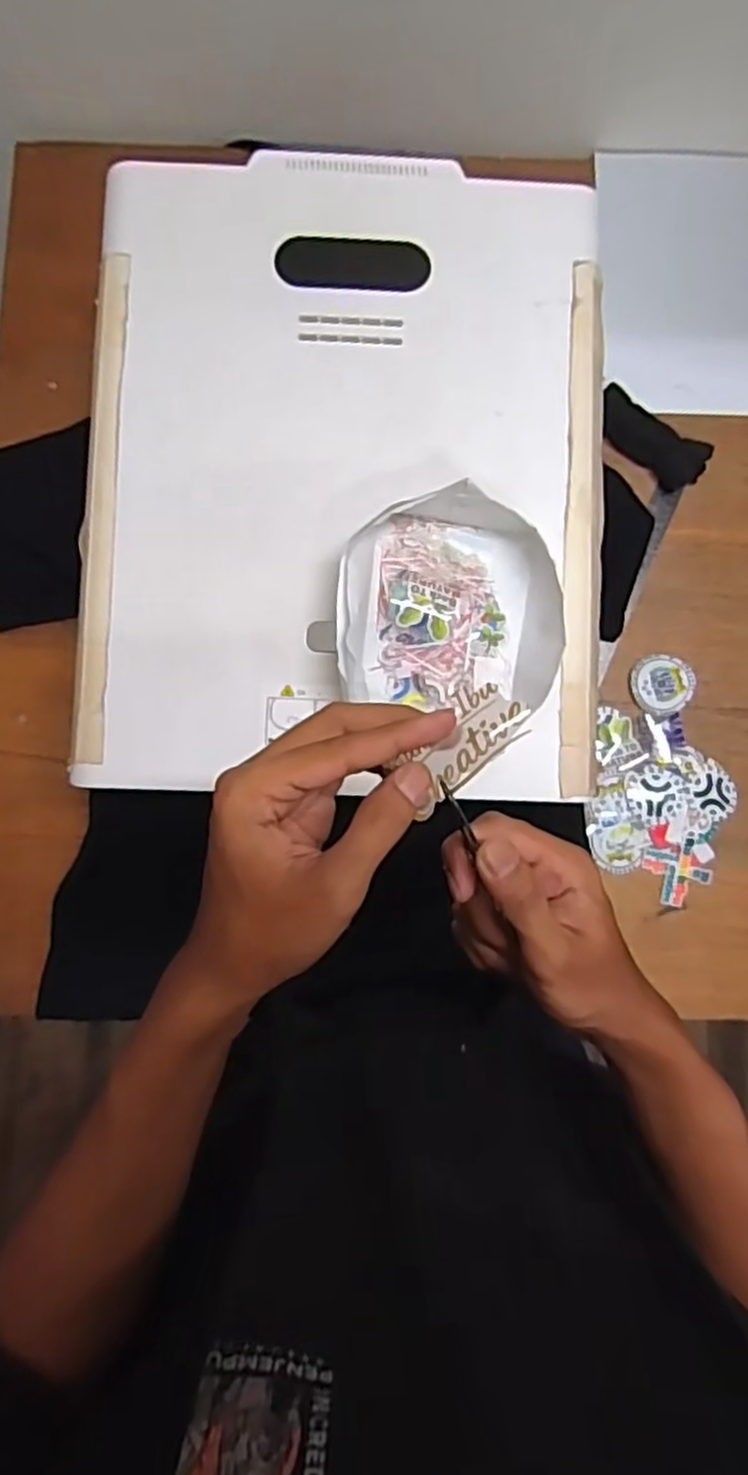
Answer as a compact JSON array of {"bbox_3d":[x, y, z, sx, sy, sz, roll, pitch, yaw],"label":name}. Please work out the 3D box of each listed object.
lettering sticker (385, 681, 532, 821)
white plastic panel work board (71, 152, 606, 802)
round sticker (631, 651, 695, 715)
[{"bbox_3d":[0.036,0.003,0.313,0.060,0.004,0.031,-41,93,12],"label":"lettering sticker"},{"bbox_3d":[-0.020,-0.212,0.575,0.396,0.010,0.500,2,86,-1],"label":"white plastic panel work board"},{"bbox_3d":[0.289,-0.054,0.733,0.061,0.004,0.060,0,85,3],"label":"round sticker"}]

